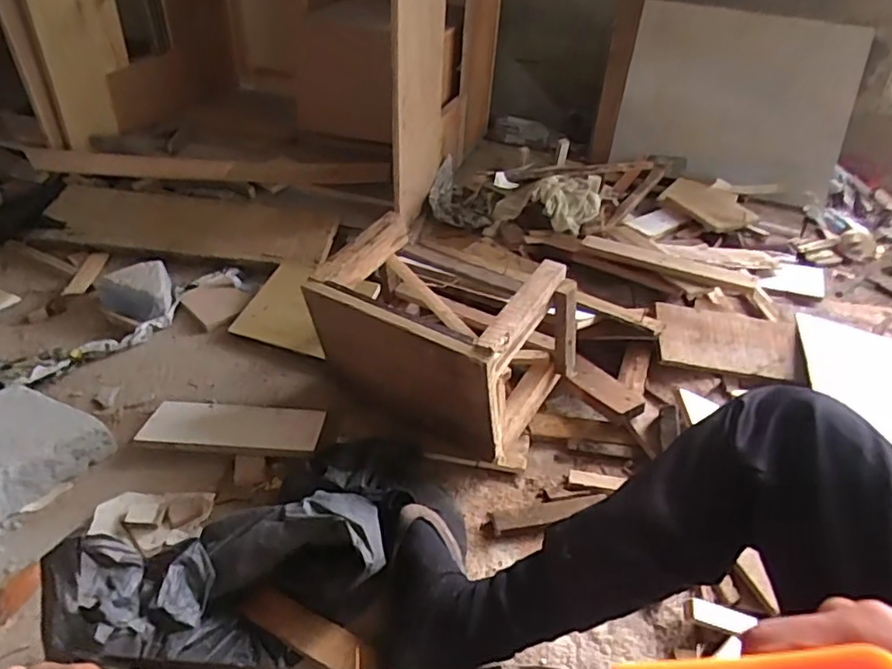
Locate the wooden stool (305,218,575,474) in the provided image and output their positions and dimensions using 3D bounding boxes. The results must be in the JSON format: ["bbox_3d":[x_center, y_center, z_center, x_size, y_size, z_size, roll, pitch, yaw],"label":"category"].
[{"bbox_3d":[-0.005,0.004,0.906,0.358,0.255,0.230,22,43,22],"label":"wooden stool"}]

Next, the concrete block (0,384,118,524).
[{"bbox_3d":[-0.618,0.175,0.825,0.186,0.073,0.205,22,45,18],"label":"concrete block"}]

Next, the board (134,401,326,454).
[{"bbox_3d":[-0.320,0.137,0.898,0.252,0.017,0.099,5,33,-3],"label":"board"}]

